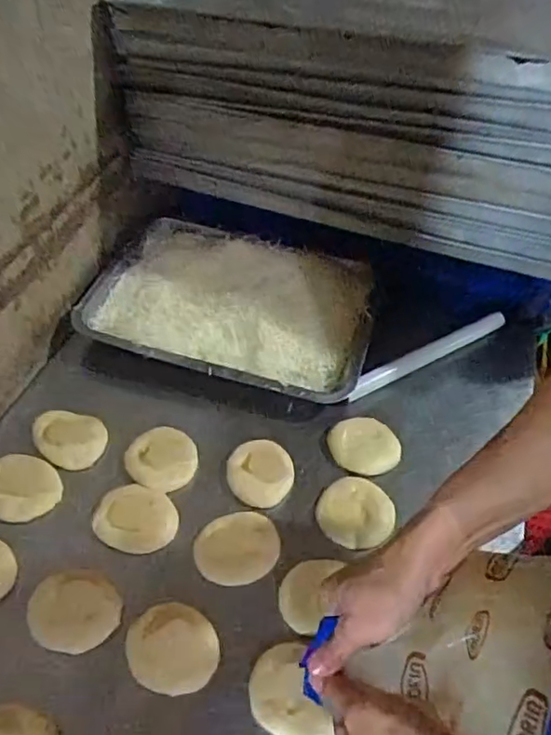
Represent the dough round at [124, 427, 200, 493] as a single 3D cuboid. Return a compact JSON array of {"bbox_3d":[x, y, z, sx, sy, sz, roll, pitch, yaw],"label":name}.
[{"bbox_3d":[-0.118,0.094,0.610,0.074,0.008,0.072,1,50,-1],"label":"dough round"}]

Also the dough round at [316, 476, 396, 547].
[{"bbox_3d":[0.080,0.141,0.577,0.073,0.007,0.071,1,50,-1],"label":"dough round"}]

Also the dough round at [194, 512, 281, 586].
[{"bbox_3d":[-0.036,0.167,0.547,0.076,0.010,0.063,-2,50,-4],"label":"dough round"}]

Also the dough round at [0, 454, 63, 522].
[{"bbox_3d":[-0.256,0.116,0.582,0.068,0.012,0.084,-32,58,-26],"label":"dough round"}]

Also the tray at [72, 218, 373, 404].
[{"bbox_3d":[-0.052,-0.084,0.735,0.342,0.048,0.239,14,49,9],"label":"tray"}]

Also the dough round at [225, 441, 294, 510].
[{"bbox_3d":[-0.016,0.106,0.602,0.066,0.009,0.071,1,50,-1],"label":"dough round"}]

